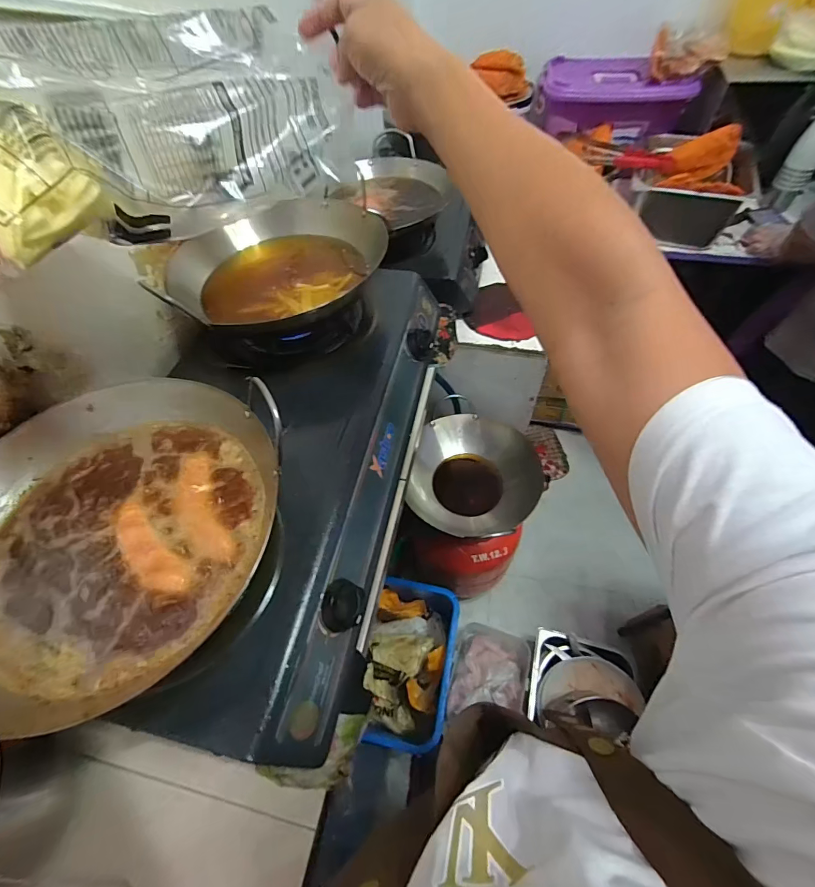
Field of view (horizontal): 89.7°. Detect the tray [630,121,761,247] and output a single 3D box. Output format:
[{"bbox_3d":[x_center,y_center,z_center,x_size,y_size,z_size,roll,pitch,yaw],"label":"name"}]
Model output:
[{"bbox_3d":[0.671,-0.620,0.972,0.230,0.134,0.293,24,62,19],"label":"tray"}]

